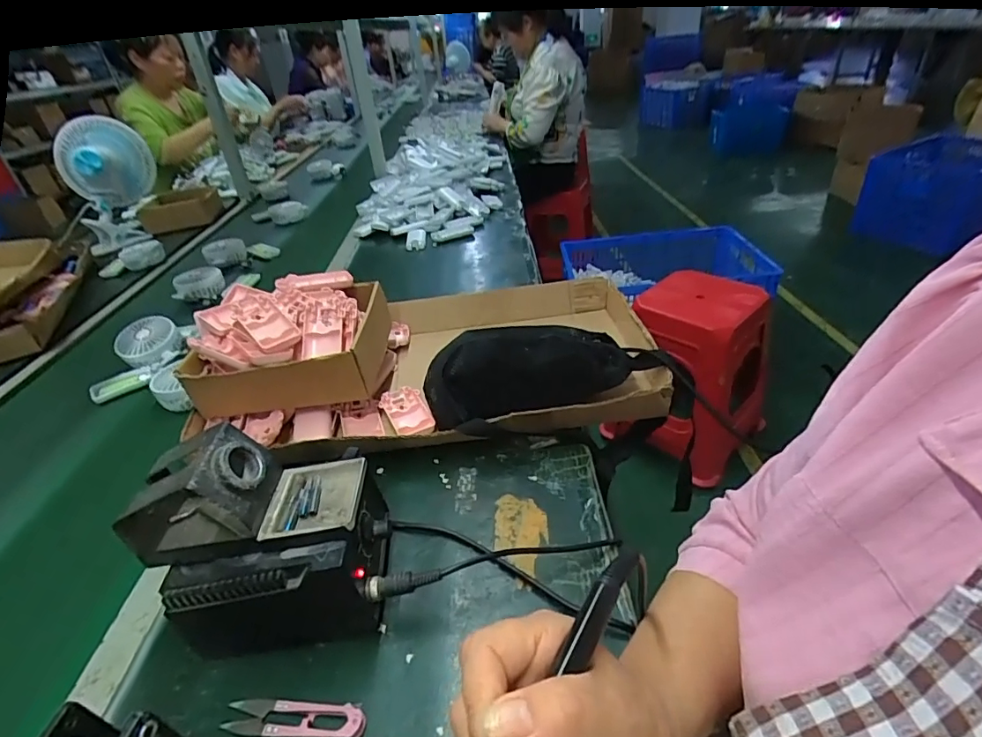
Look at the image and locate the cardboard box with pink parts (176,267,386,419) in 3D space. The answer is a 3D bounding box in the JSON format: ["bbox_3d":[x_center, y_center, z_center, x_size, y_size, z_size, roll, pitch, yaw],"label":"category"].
[{"bbox_3d":[-0.253,-0.037,0.642,0.215,0.103,0.190,-6,34,1],"label":"cardboard box with pink parts"}]

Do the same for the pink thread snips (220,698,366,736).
[{"bbox_3d":[-0.138,0.245,0.351,0.103,0.010,0.023,-1,34,8],"label":"pink thread snips"}]

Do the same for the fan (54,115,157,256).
[{"bbox_3d":[-1.041,-0.523,1.375,0.222,0.288,0.128,-26,38,-26],"label":"fan"}]

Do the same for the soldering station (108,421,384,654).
[{"bbox_3d":[-0.175,0.131,0.393,0.173,0.158,0.113,-8,34,-3],"label":"soldering station"}]

